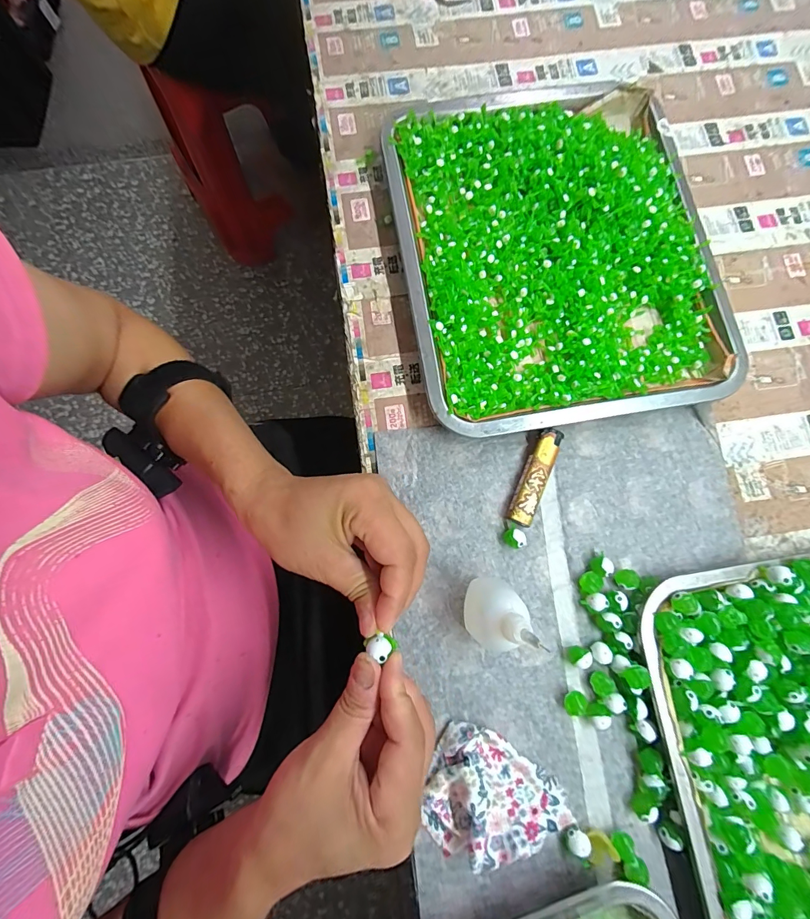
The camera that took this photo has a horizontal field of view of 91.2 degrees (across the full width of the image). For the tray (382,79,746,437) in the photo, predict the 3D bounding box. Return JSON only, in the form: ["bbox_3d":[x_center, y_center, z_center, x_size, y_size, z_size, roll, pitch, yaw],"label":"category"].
[{"bbox_3d":[0.125,-0.178,0.343,0.252,0.034,0.300,-10,80,-2],"label":"tray"}]

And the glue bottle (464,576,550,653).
[{"bbox_3d":[0.058,0.101,0.257,0.038,0.093,0.037,0,80,-1],"label":"glue bottle"}]

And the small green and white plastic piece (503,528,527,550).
[{"bbox_3d":[0.084,0.061,0.304,0.015,0.014,0.015,0,80,-1],"label":"small green and white plastic piece"}]

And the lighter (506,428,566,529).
[{"bbox_3d":[0.102,0.013,0.314,0.020,0.013,0.080,23,81,3],"label":"lighter"}]

